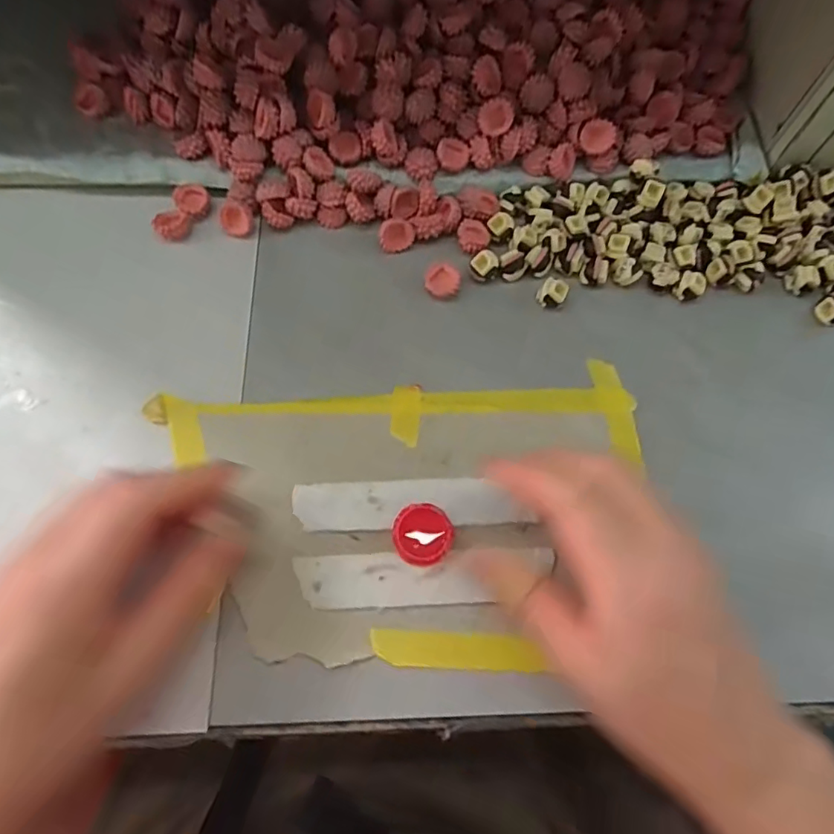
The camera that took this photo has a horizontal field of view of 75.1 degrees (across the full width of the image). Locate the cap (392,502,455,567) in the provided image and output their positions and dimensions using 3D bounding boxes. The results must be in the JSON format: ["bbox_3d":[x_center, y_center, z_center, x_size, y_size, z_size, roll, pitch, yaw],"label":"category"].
[{"bbox_3d":[0.003,0.055,0.258,0.028,0.008,0.029,1,71,-2],"label":"cap"}]

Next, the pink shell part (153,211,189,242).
[{"bbox_3d":[-0.145,-0.113,0.321,0.019,0.010,0.013,-26,74,-10],"label":"pink shell part"}]

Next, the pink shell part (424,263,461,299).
[{"bbox_3d":[0.015,-0.078,0.314,0.019,0.012,0.018,1,71,-2],"label":"pink shell part"}]

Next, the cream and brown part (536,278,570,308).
[{"bbox_3d":[0.078,-0.070,0.310,0.014,0.014,0.012,34,73,9],"label":"cream and brown part"}]

